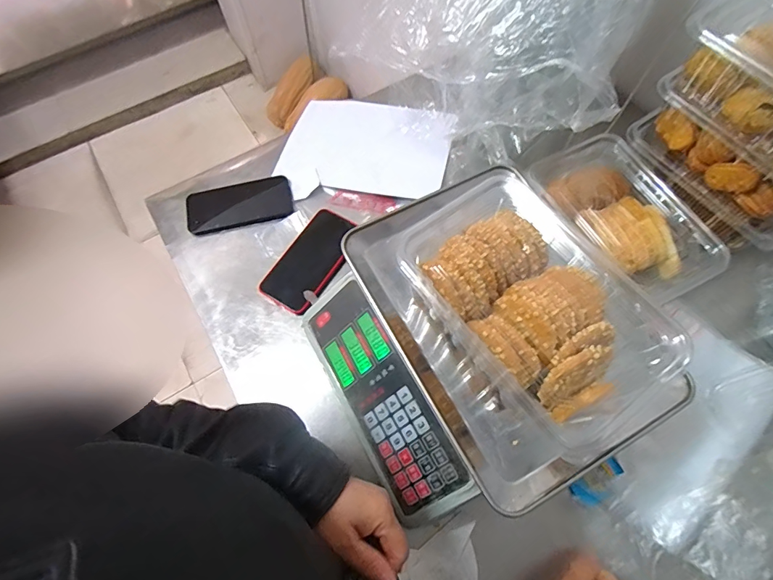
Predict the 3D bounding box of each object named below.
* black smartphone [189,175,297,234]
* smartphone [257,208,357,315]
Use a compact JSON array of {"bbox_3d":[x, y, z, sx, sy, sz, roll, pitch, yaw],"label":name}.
[{"bbox_3d":[-0.228,-0.137,0.660,0.159,0.013,0.081,-13,66,-3],"label":"black smartphone"},{"bbox_3d":[-0.109,-0.047,0.617,0.084,0.016,0.166,29,70,14],"label":"smartphone"}]

